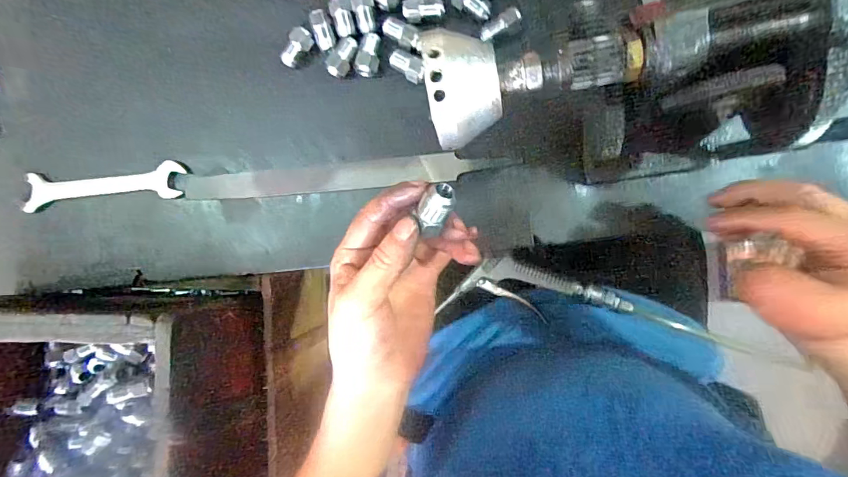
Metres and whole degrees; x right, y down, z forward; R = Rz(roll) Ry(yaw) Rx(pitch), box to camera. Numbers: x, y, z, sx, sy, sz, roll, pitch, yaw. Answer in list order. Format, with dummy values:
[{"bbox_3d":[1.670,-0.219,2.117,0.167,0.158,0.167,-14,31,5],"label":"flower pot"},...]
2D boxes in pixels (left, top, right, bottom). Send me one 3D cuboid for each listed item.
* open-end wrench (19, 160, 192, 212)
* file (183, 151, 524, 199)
[{"bbox_3d":[-0.307,-0.049,0.404,0.168,0.006,0.034,-3,90,8],"label":"open-end wrench"},{"bbox_3d":[-0.076,-0.054,0.373,0.296,0.004,0.025,-3,92,8],"label":"file"}]

